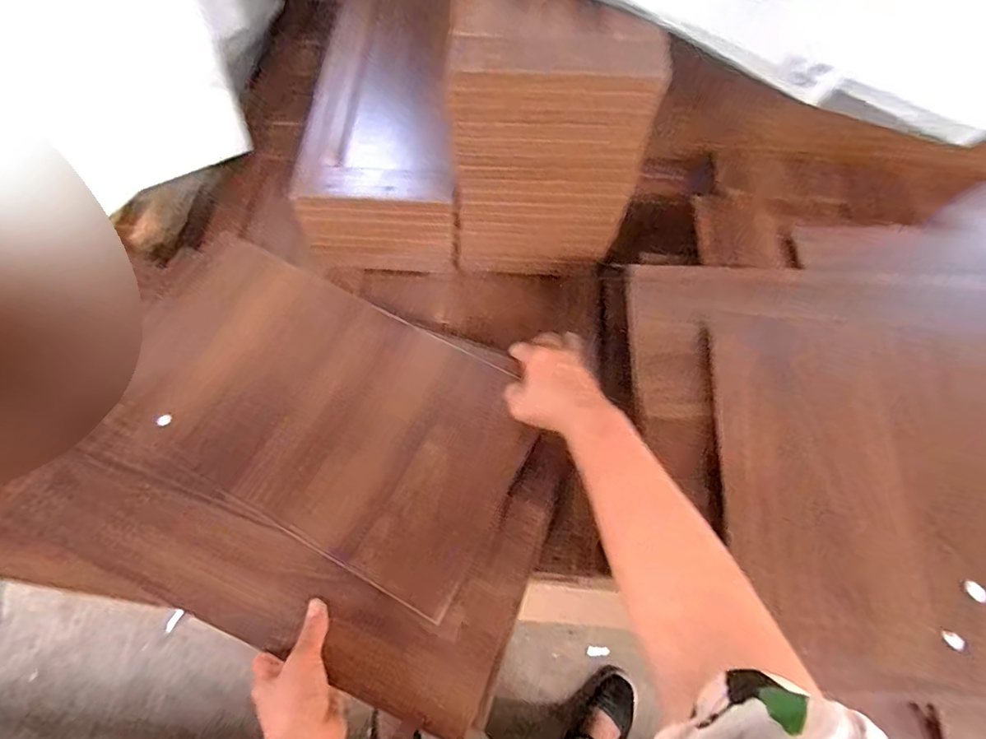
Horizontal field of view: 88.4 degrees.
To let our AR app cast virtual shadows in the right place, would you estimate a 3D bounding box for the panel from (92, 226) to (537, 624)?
[{"bbox_3d":[-0.179,0.034,0.527,0.423,0.020,0.239,26,70,10],"label":"panel"}]

